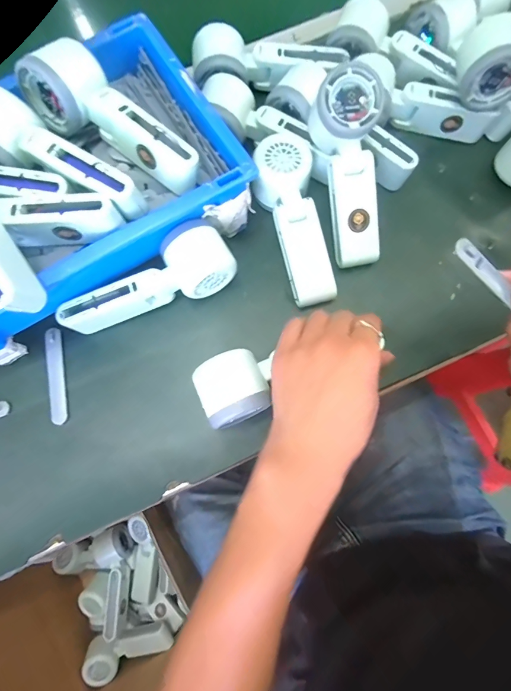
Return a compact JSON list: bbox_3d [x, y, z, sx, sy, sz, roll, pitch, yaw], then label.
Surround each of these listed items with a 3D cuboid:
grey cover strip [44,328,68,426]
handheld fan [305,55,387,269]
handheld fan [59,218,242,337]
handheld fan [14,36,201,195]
[{"bbox_3d":[-0.196,0.030,0.347,0.016,0.007,0.092,-10,77,-1],"label":"grey cover strip"},{"bbox_3d":[0.089,-0.164,0.345,0.053,0.046,0.166,-12,109,-4],"label":"handheld fan"},{"bbox_3d":[-0.102,-0.056,0.345,0.164,0.047,0.059,-28,78,-5],"label":"handheld fan"},{"bbox_3d":[-0.126,-0.196,0.307,0.162,0.053,0.057,37,80,9],"label":"handheld fan"}]

